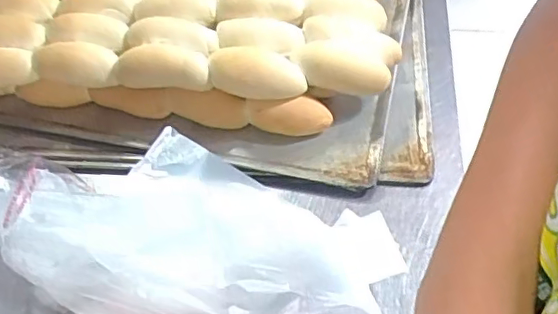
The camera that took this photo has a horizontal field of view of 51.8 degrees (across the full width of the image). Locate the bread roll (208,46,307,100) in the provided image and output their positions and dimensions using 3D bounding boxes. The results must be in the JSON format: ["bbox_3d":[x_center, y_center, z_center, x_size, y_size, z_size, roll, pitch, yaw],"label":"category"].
[{"bbox_3d":[-0.020,-0.077,0.524,0.084,0.033,0.038,-2,52,2],"label":"bread roll"}]

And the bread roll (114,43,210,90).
[{"bbox_3d":[-0.105,-0.085,0.534,0.087,0.033,0.030,4,53,7],"label":"bread roll"}]

